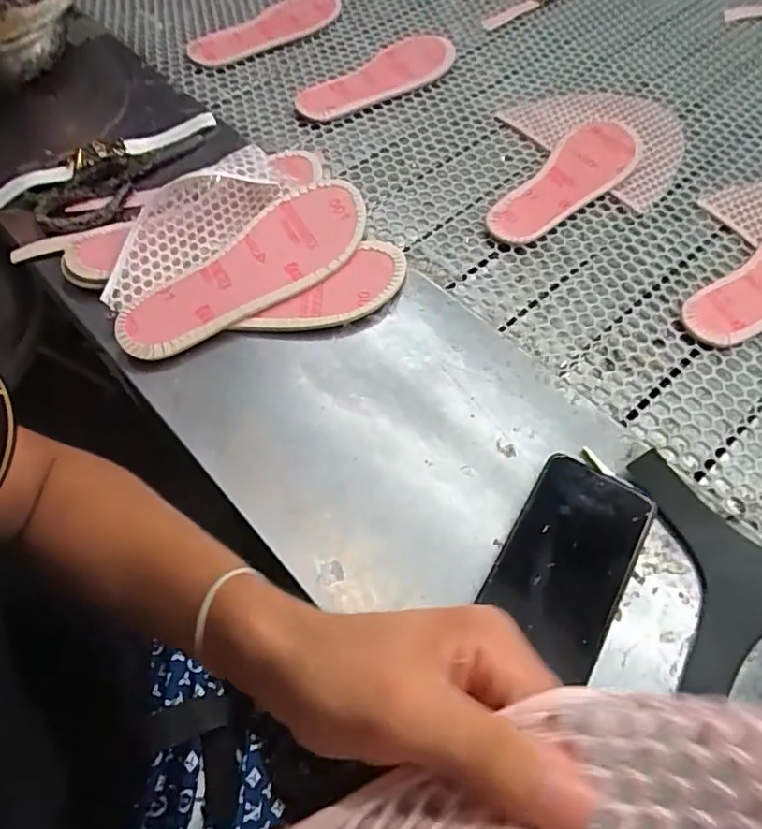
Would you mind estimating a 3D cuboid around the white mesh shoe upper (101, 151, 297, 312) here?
[{"bbox_3d":[-0.167,-0.169,0.481,0.192,0.039,0.083,-36,67,-16],"label":"white mesh shoe upper"}]

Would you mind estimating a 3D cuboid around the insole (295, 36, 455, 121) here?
[{"bbox_3d":[-0.004,-0.402,0.650,0.223,0.012,0.086,-31,63,-14],"label":"insole"}]

